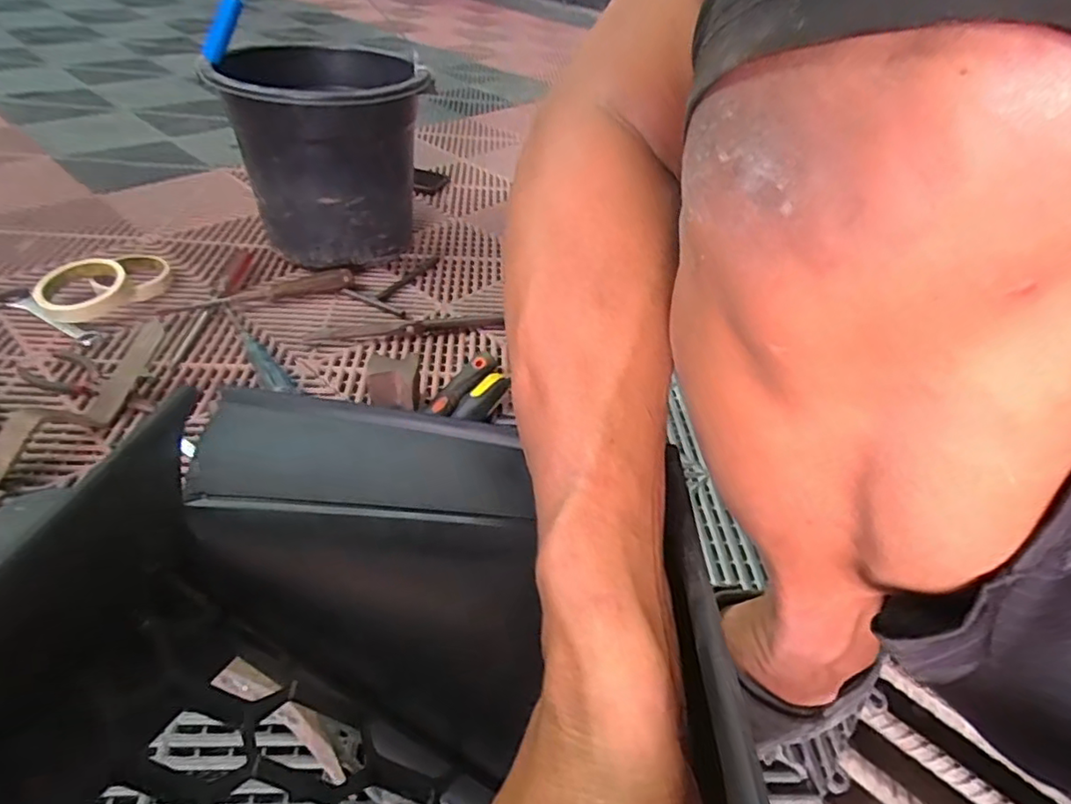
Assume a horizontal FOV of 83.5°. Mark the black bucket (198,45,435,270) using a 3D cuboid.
[{"bbox_3d":[-0.288,-0.351,0.856,0.256,0.237,0.300,-15,45,-22],"label":"black bucket"}]

